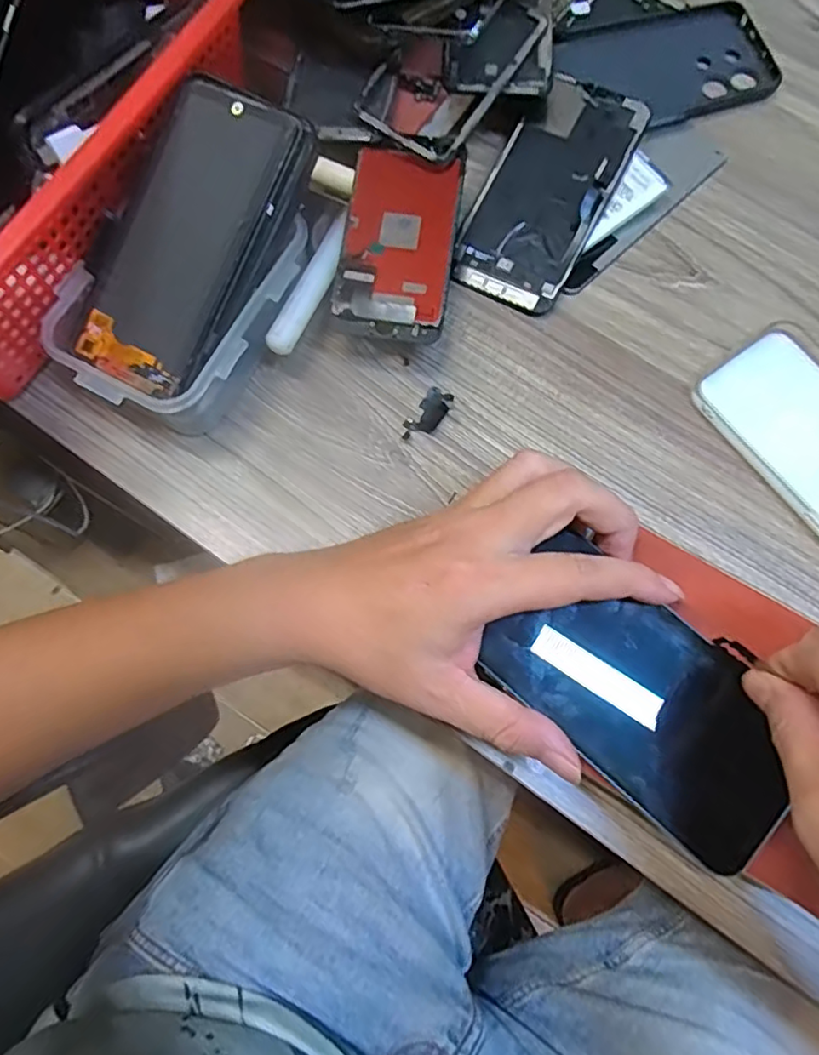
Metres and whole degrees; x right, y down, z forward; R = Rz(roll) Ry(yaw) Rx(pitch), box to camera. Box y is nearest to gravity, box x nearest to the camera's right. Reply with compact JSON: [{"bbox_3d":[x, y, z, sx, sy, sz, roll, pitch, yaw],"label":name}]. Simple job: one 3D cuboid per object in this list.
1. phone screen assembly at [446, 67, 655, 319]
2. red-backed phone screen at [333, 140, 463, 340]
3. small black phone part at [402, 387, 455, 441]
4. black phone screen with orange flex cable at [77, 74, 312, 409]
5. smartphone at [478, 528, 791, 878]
[{"bbox_3d":[0.086,-0.210,0.382,0.073,0.009,0.154,26,84,10],"label":"phone screen assembly"},{"bbox_3d":[-0.006,-0.163,0.351,0.061,0.006,0.116,8,78,1],"label":"red-backed phone screen"},{"bbox_3d":[0.010,-0.065,0.357,0.017,0.006,0.036,35,77,10],"label":"small black phone part"},{"bbox_3d":[-0.114,-0.146,0.313,0.071,0.008,0.153,28,95,9],"label":"black phone screen with orange flex cable"},{"bbox_3d":[0.106,0.077,0.273,0.136,0.012,0.073,40,78,11],"label":"smartphone"}]

